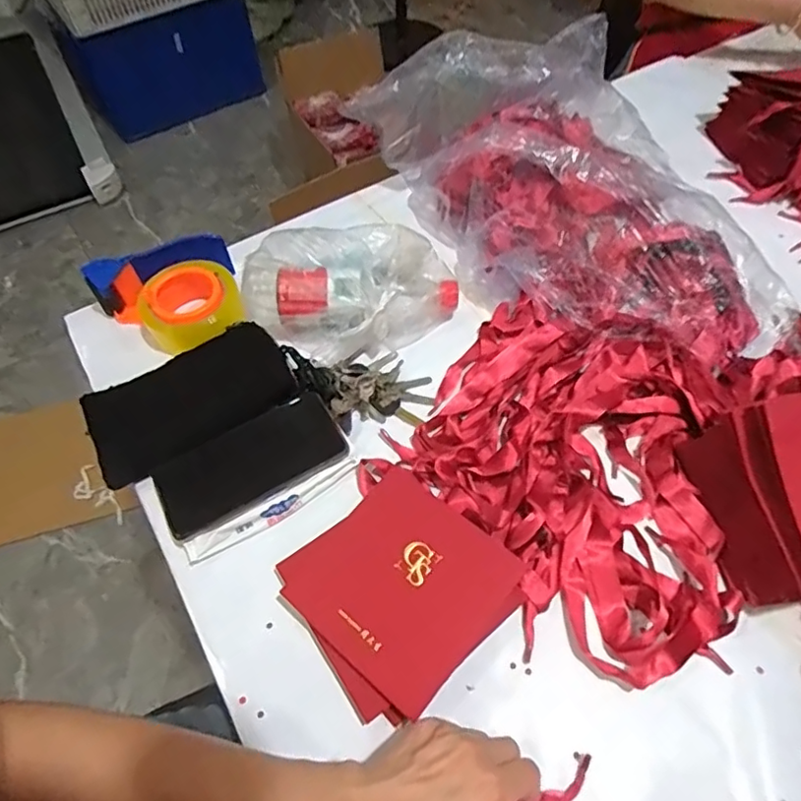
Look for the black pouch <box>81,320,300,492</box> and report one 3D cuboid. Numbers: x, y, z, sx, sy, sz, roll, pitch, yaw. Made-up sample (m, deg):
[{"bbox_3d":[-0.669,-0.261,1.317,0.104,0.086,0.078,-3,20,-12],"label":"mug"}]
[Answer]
[{"bbox_3d":[-0.208,-0.004,0.561,0.194,0.018,0.111,-30,56,-6],"label":"black pouch"}]

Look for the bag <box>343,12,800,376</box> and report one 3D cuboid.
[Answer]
[{"bbox_3d":[0.190,-0.245,0.633,0.281,0.164,0.476,-21,59,-12],"label":"bag"}]

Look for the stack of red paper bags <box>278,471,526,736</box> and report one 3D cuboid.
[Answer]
[{"bbox_3d":[-0.004,0.148,0.458,0.154,0.020,0.152,-43,64,-15],"label":"stack of red paper bags"}]

